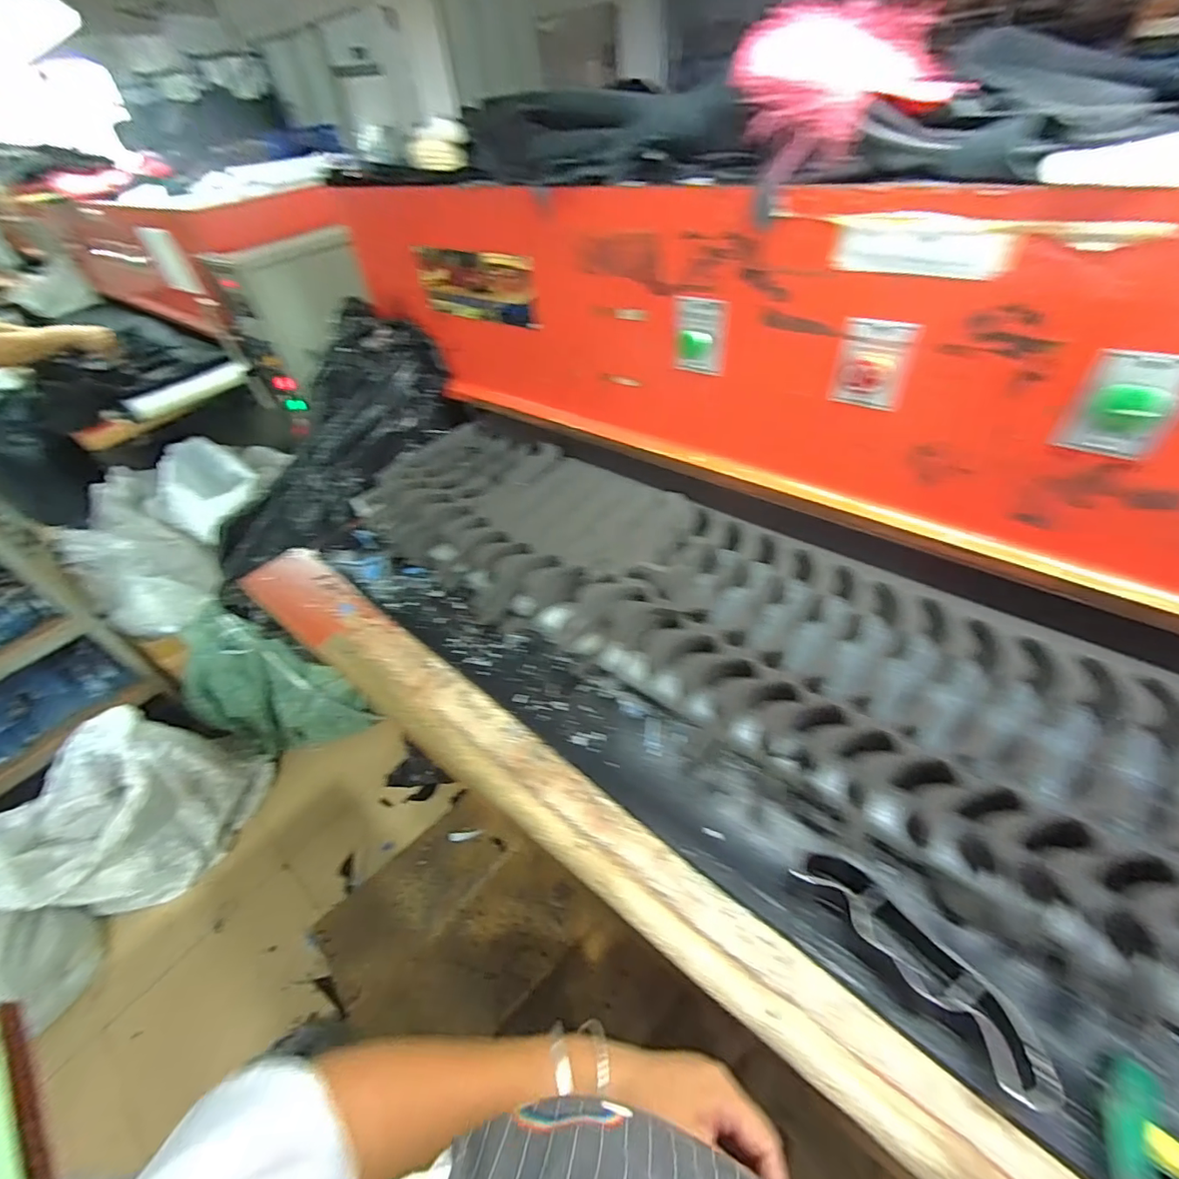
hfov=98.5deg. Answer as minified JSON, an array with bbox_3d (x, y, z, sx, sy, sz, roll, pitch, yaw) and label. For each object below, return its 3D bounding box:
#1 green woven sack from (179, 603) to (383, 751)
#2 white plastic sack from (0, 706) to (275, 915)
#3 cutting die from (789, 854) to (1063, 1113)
[{"bbox_3d":[-0.957,0.297,1.560,0.455,0.555,0.148,-14,45,-6],"label":"green woven sack"},{"bbox_3d":[-1.219,0.595,1.364,0.233,0.527,0.526,25,53,28],"label":"white plastic sack"},{"bbox_3d":[0.281,0.319,0.439,0.058,0.043,0.202,-30,49,-21],"label":"cutting die"}]

